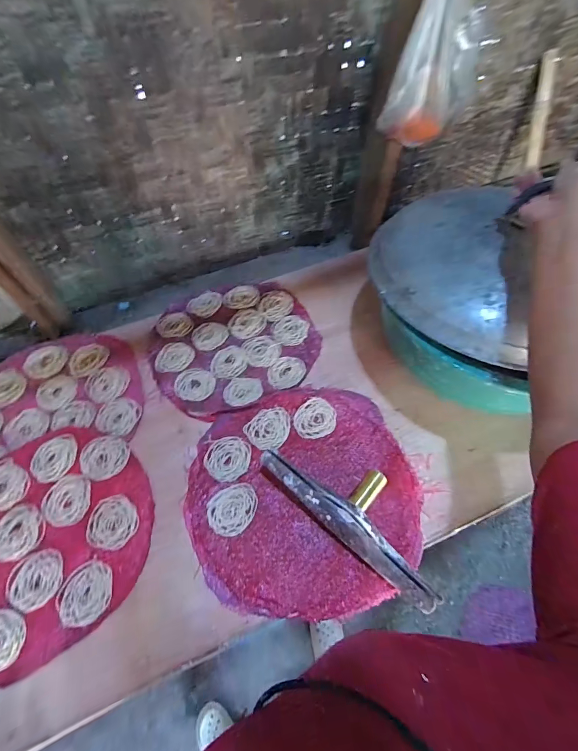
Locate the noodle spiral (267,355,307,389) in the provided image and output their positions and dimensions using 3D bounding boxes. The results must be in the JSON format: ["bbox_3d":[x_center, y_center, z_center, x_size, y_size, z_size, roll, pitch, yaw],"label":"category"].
[{"bbox_3d":[-0.004,-0.007,0.729,0.079,0.010,0.071,-12,58,-6],"label":"noodle spiral"}]

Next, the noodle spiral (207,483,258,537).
[{"bbox_3d":[-0.091,0.220,0.587,0.081,0.004,0.074,-20,59,-11],"label":"noodle spiral"}]

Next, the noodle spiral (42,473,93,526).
[{"bbox_3d":[-0.374,0.209,0.597,0.075,0.008,0.079,-1,57,1],"label":"noodle spiral"}]

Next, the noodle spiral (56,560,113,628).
[{"bbox_3d":[-0.306,0.328,0.536,0.077,0.008,0.080,-14,58,-8],"label":"noodle spiral"}]

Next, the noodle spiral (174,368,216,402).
[{"bbox_3d":[-0.188,0.018,0.713,0.083,0.004,0.071,11,58,8],"label":"noodle spiral"}]

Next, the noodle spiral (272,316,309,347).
[{"bbox_3d":[0.005,-0.098,0.780,0.076,0.008,0.075,-1,57,1],"label":"noodle spiral"}]

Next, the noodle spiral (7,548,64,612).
[{"bbox_3d":[-0.387,0.311,0.544,0.077,0.006,0.077,-14,58,-8],"label":"noodle spiral"}]

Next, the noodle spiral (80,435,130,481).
[{"bbox_3d":[-0.328,0.145,0.635,0.076,0.013,0.078,-1,57,1],"label":"noodle spiral"}]

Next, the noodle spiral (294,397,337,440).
[{"bbox_3d":[0.049,0.080,0.667,0.076,0.010,0.075,-7,58,-3],"label":"noodle spiral"}]

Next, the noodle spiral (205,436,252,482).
[{"bbox_3d":[-0.108,0.144,0.630,0.073,0.009,0.078,-1,57,1],"label":"noodle spiral"}]

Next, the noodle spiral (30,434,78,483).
[{"bbox_3d":[-0.413,0.145,0.631,0.071,0.012,0.083,13,59,10],"label":"noodle spiral"}]

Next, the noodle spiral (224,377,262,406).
[{"bbox_3d":[-0.090,0.032,0.701,0.072,0.004,0.062,2,58,2],"label":"noodle spiral"}]

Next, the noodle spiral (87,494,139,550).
[{"bbox_3d":[-0.288,0.238,0.581,0.080,0.007,0.078,-1,57,1],"label":"noodle spiral"}]

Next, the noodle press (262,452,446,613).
[{"bbox_3d":[0.109,0.200,0.558,0.316,0.064,0.127,37,65,18],"label":"noodle press"}]

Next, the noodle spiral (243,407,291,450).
[{"bbox_3d":[-0.035,0.095,0.658,0.074,0.008,0.083,33,64,20],"label":"noodle spiral"}]

